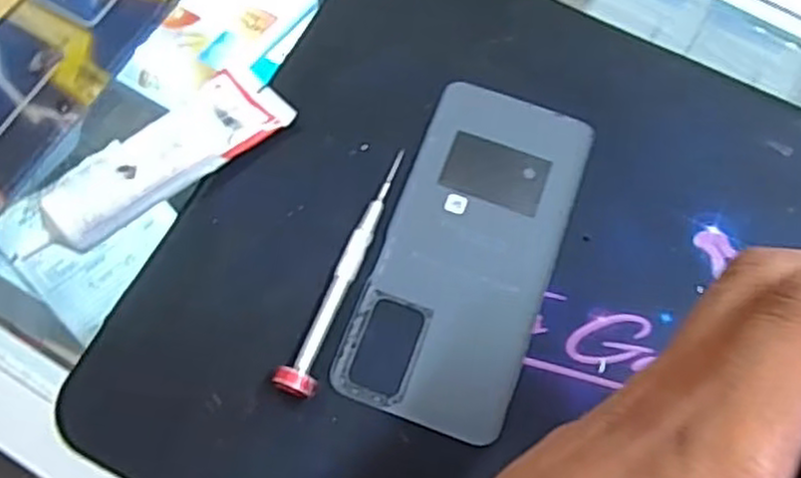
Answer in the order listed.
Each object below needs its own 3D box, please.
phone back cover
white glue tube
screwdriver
[{"bbox_3d":[0.032,0.004,0.333,0.075,0.004,0.160,19,70,5],"label":"phone back cover"},{"bbox_3d":[-0.107,-0.036,0.333,0.119,0.022,0.039,-39,75,-14],"label":"white glue tube"},{"bbox_3d":[-0.023,0.011,0.323,0.015,0.013,0.120,21,70,6],"label":"screwdriver"}]

